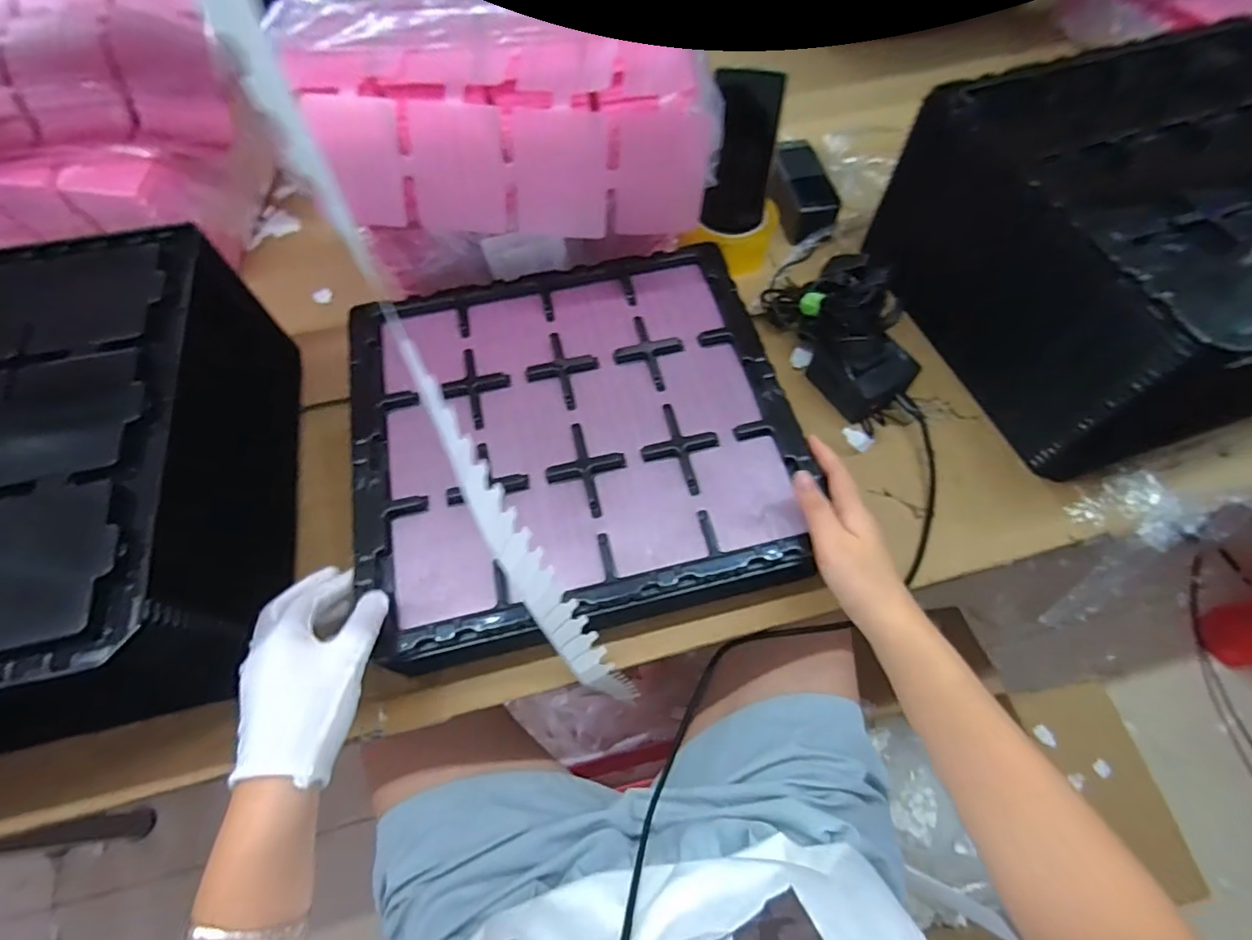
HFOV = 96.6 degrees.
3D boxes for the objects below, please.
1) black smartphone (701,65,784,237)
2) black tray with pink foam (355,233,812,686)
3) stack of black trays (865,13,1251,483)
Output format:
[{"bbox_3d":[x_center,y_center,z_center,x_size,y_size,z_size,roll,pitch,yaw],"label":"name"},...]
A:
[{"bbox_3d":[0.129,-0.345,0.612,0.068,0.151,0.008,0,27,-6],"label":"black smartphone"},{"bbox_3d":[-0.044,-0.040,0.489,0.367,0.035,0.342,-13,63,-6],"label":"black tray with pink foam"},{"bbox_3d":[0.532,-0.246,0.544,0.454,0.164,0.353,-19,64,-9],"label":"stack of black trays"}]

